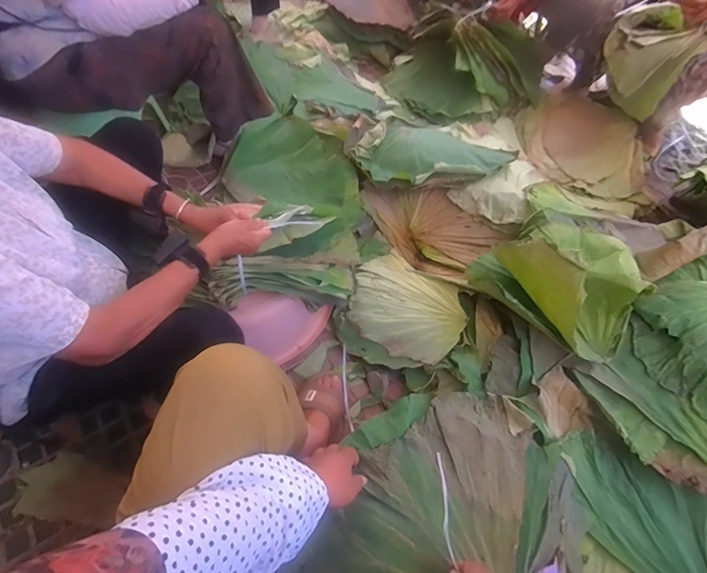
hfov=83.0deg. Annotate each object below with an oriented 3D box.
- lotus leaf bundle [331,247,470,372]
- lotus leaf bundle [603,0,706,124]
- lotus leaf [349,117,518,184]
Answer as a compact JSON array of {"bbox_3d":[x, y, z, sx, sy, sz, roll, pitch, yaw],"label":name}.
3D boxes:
[{"bbox_3d":[0.131,0.058,1.039,0.304,0.070,0.311,23,59,12],"label":"lotus leaf bundle"},{"bbox_3d":[0.947,-0.729,1.308,0.198,0.258,0.250,-38,66,-24],"label":"lotus leaf bundle"},{"bbox_3d":[0.234,-0.397,1.200,0.452,0.086,0.253,21,58,11],"label":"lotus leaf"}]

